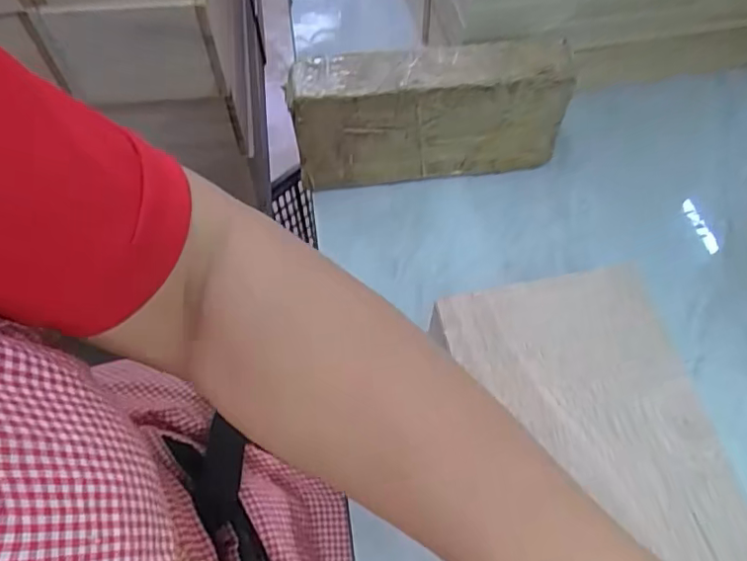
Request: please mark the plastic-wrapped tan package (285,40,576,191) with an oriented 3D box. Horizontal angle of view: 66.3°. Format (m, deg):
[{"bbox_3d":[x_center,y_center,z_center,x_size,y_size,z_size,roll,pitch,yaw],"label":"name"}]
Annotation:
[{"bbox_3d":[0.044,-0.128,0.454,0.207,0.114,0.042,-6,62,-3],"label":"plastic-wrapped tan package"}]

